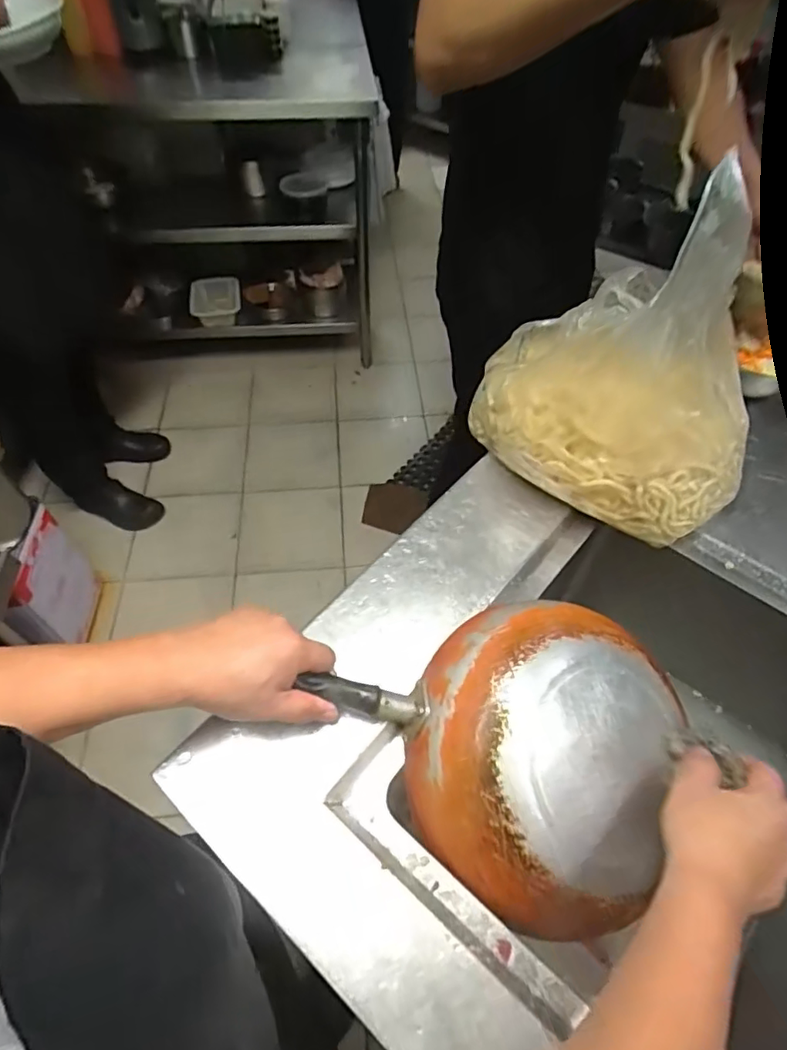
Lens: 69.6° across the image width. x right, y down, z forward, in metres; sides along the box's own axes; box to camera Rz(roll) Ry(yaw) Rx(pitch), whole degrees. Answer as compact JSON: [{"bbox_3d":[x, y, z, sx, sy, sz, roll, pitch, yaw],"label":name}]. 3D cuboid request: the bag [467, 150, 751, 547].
[{"bbox_3d":[0.231,-0.161,0.576,0.191,0.264,0.286,-26,57,-19],"label":"bag"}]

